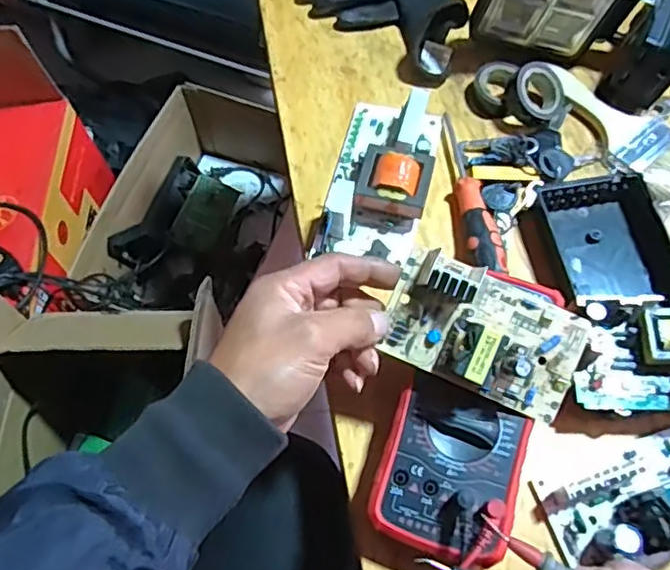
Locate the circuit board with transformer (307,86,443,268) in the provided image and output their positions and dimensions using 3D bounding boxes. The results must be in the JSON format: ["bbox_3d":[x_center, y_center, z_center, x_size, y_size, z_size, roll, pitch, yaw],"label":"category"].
[{"bbox_3d":[0.038,-0.091,0.514,0.080,0.039,0.151,14,66,9],"label":"circuit board with transformer"}]

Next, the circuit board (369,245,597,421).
[{"bbox_3d":[0.094,0.030,0.383,0.122,0.031,0.069,24,87,-2],"label":"circuit board"}]

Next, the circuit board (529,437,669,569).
[{"bbox_3d":[0.212,0.131,0.402,0.152,0.044,0.074,-13,65,-4],"label":"circuit board"}]

